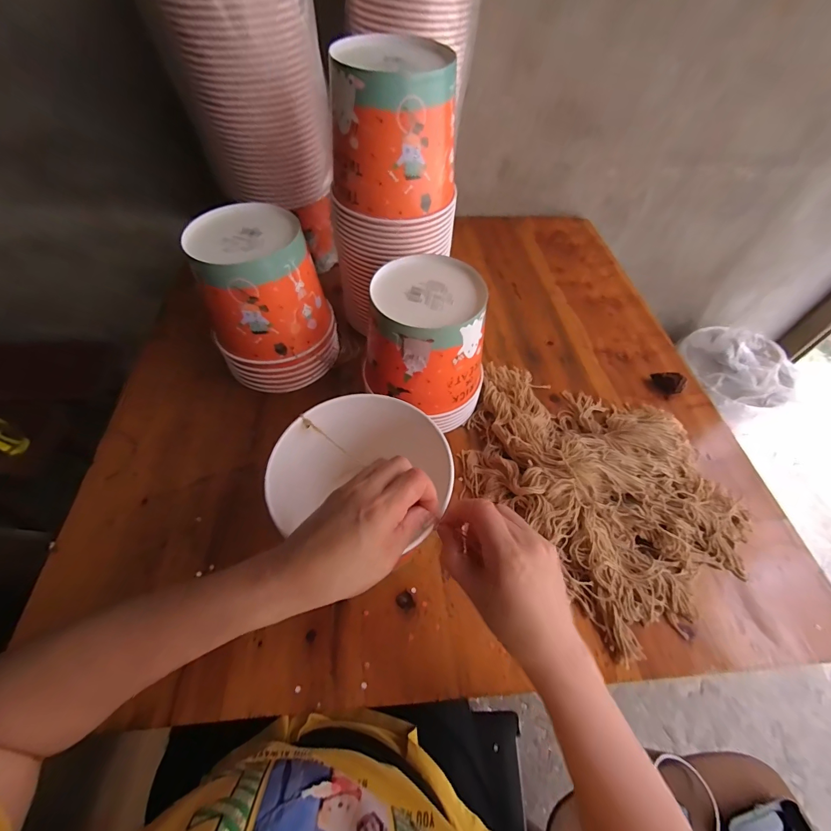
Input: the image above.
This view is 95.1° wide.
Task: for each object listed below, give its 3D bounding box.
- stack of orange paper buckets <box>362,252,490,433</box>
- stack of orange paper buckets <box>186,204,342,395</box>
[{"bbox_3d":[0.018,-0.084,0.482,0.144,0.167,0.129,16,56,7],"label":"stack of orange paper buckets"},{"bbox_3d":[-0.189,-0.143,0.505,0.152,0.194,0.133,-9,56,-10],"label":"stack of orange paper buckets"}]

